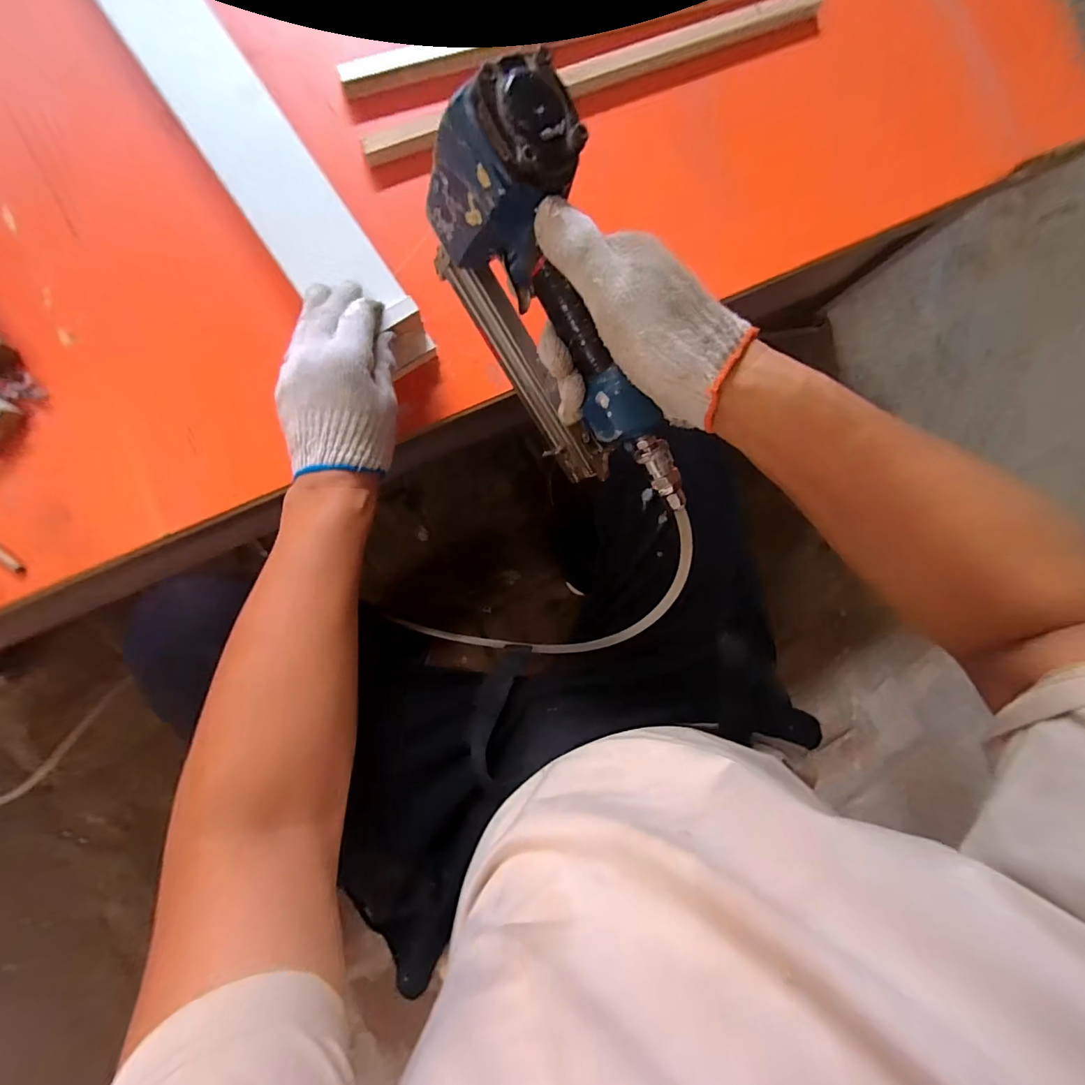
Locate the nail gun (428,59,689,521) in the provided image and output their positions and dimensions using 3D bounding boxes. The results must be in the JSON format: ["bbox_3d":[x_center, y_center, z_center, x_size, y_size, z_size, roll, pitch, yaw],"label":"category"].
[{"bbox_3d":[0.023,-0.130,0.314,0.068,0.179,0.235,-35,93,-7],"label":"nail gun"}]

